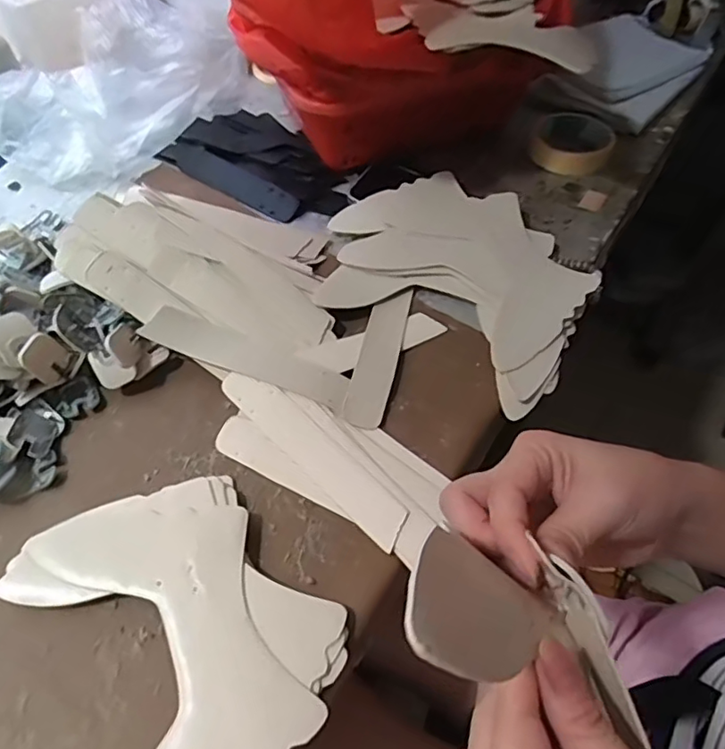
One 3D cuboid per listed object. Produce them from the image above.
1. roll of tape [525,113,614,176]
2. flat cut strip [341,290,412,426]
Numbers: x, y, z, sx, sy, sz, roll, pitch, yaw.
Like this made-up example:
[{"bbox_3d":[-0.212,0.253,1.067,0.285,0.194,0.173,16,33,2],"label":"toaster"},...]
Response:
[{"bbox_3d":[0.246,-0.276,0.676,0.093,0.023,0.105,17,55,12],"label":"roll of tape"},{"bbox_3d":[0.016,-0.020,0.497,0.035,0.004,0.154,22,55,-7],"label":"flat cut strip"}]

